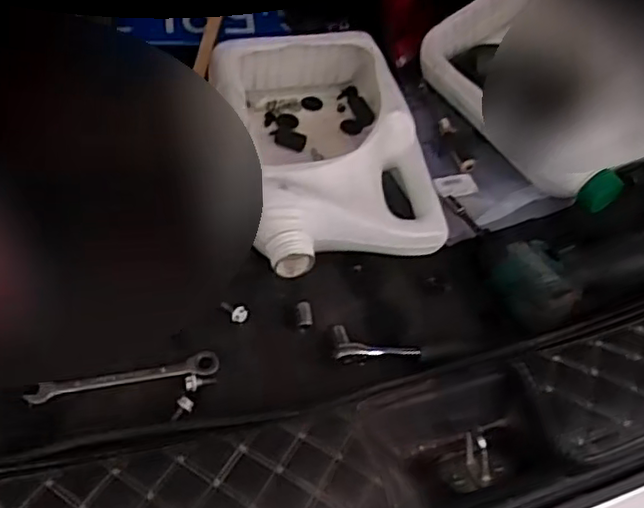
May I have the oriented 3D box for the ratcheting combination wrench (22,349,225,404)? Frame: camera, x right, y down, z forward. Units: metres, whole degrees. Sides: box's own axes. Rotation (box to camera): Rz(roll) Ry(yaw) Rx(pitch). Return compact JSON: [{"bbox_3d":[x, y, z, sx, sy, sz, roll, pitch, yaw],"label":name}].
[{"bbox_3d":[-0.178,0.113,0.593,0.166,0.006,0.022,-10,53,-13],"label":"ratcheting combination wrench"}]

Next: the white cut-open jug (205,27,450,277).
[{"bbox_3d":[0.004,-0.117,0.738,0.211,0.093,0.302,-9,53,-13],"label":"white cut-open jug"}]

